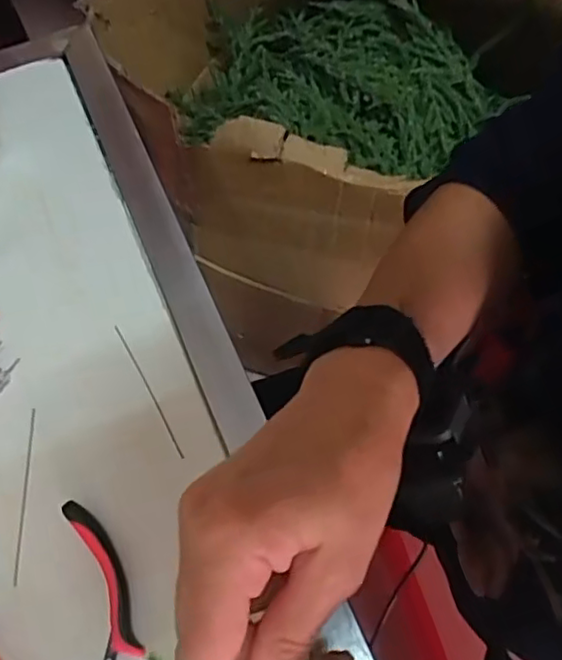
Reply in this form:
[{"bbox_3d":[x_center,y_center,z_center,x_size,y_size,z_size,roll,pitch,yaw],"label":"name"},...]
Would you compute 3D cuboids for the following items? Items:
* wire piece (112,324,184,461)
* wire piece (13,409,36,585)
[{"bbox_3d":[-0.081,0.035,0.382,0.004,0.004,0.097,-28,66,-11],"label":"wire piece"},{"bbox_3d":[-0.149,0.094,0.363,0.004,0.004,0.099,-4,63,1],"label":"wire piece"}]

